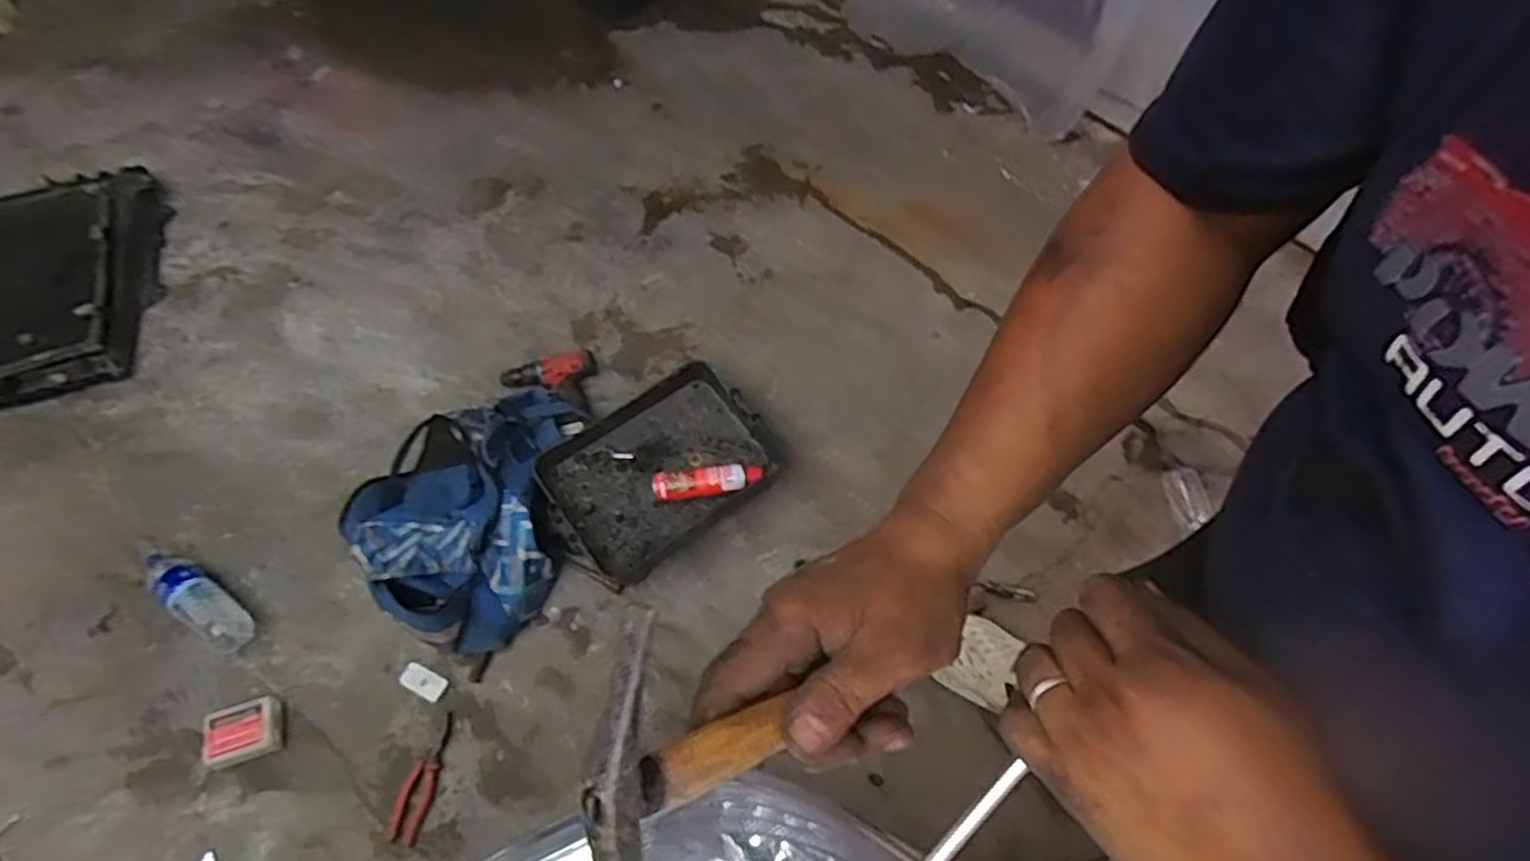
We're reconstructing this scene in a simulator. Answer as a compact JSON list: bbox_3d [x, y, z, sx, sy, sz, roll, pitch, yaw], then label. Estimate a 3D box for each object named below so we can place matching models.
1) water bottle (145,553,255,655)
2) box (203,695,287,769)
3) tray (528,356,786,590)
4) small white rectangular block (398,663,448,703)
[{"bbox_3d":[-1.027,0.298,1.378,0.263,0.057,0.083,30,67,22],"label":"water bottle"},{"bbox_3d":[-0.876,0.502,1.288,0.122,0.036,0.092,-17,64,-7],"label":"box"},{"bbox_3d":[-0.205,0.066,1.429,0.418,0.064,0.292,-36,62,-14],"label":"tray"},{"bbox_3d":[-0.598,0.439,1.344,0.085,0.012,0.042,23,66,12],"label":"small white rectangular block"}]

